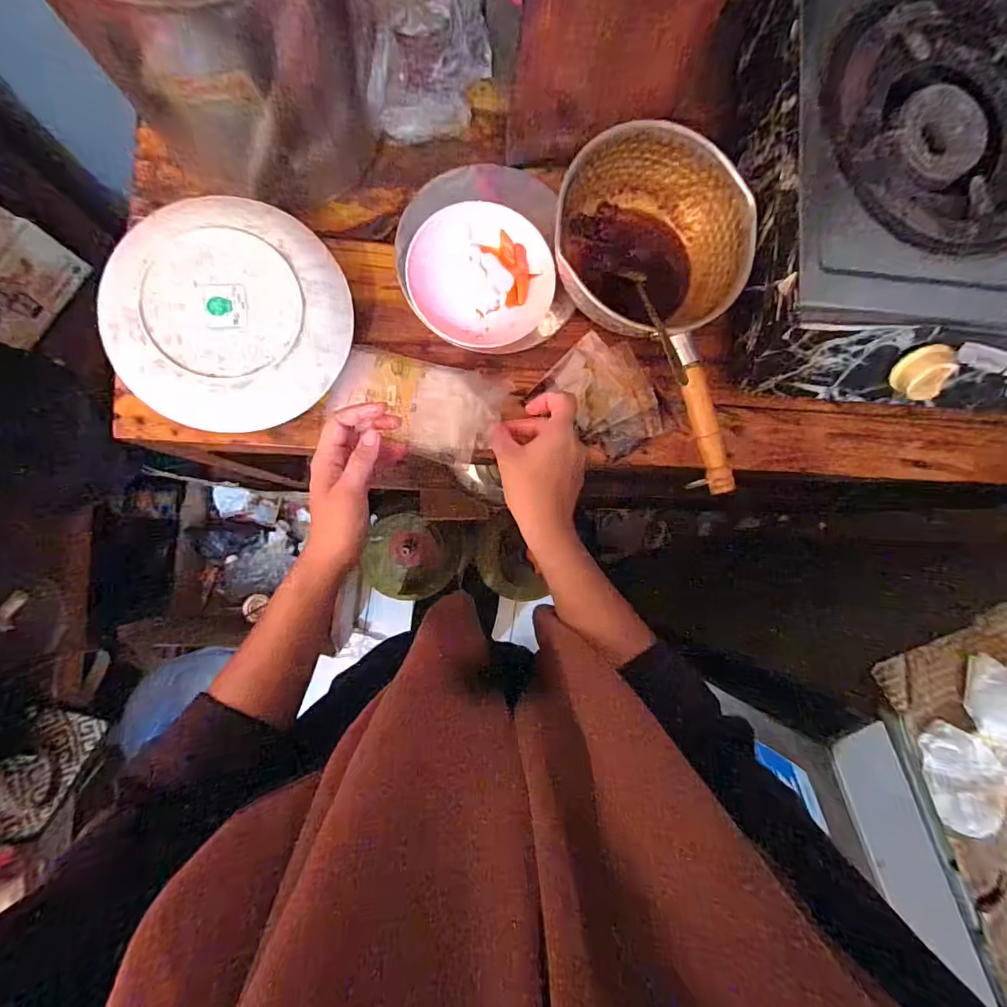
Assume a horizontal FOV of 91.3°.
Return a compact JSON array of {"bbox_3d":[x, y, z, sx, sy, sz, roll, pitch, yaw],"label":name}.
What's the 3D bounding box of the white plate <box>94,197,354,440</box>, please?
[{"bbox_3d":[-0.226,-0.158,0.409,0.186,0.023,0.185,0,90,-12],"label":"white plate"}]

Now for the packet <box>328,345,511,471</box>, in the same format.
[{"bbox_3d":[-0.079,-0.088,0.466,0.152,0.026,0.096,9,86,-7],"label":"packet"}]

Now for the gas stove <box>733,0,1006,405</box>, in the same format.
[{"bbox_3d":[0.564,-0.275,0.491,0.689,0.128,0.350,4,87,-7],"label":"gas stove"}]

